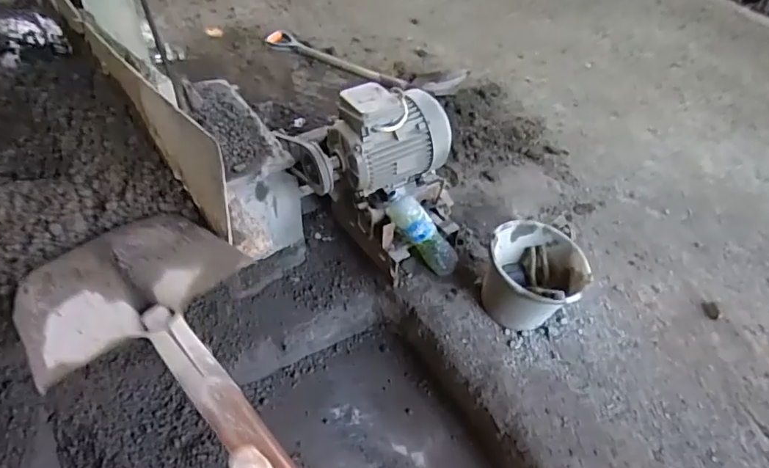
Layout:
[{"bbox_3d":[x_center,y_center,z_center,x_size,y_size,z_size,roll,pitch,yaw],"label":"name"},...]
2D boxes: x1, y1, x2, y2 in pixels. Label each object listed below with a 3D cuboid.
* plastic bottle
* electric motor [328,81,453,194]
[{"bbox_3d":[0.101,-0.001,1.374,0.073,0.284,0.079,-8,36,52],"label":"plastic bottle"},{"bbox_3d":[0.018,-0.267,1.308,0.298,0.208,0.178,-22,55,-23],"label":"electric motor"}]

